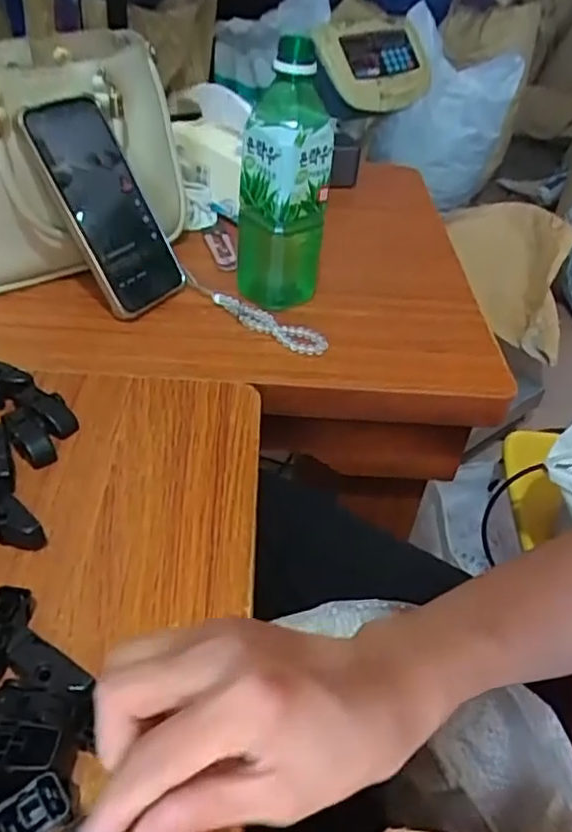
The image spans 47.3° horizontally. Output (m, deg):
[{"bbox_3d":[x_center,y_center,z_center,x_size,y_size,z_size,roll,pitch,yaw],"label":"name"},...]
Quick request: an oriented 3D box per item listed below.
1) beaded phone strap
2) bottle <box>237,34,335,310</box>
[{"bbox_3d":[-0.029,-0.089,0.560,0.147,0.015,0.031,27,44,22],"label":"beaded phone strap"},{"bbox_3d":[0.000,-0.191,0.544,0.073,0.203,0.080,3,40,-5],"label":"bottle"}]

